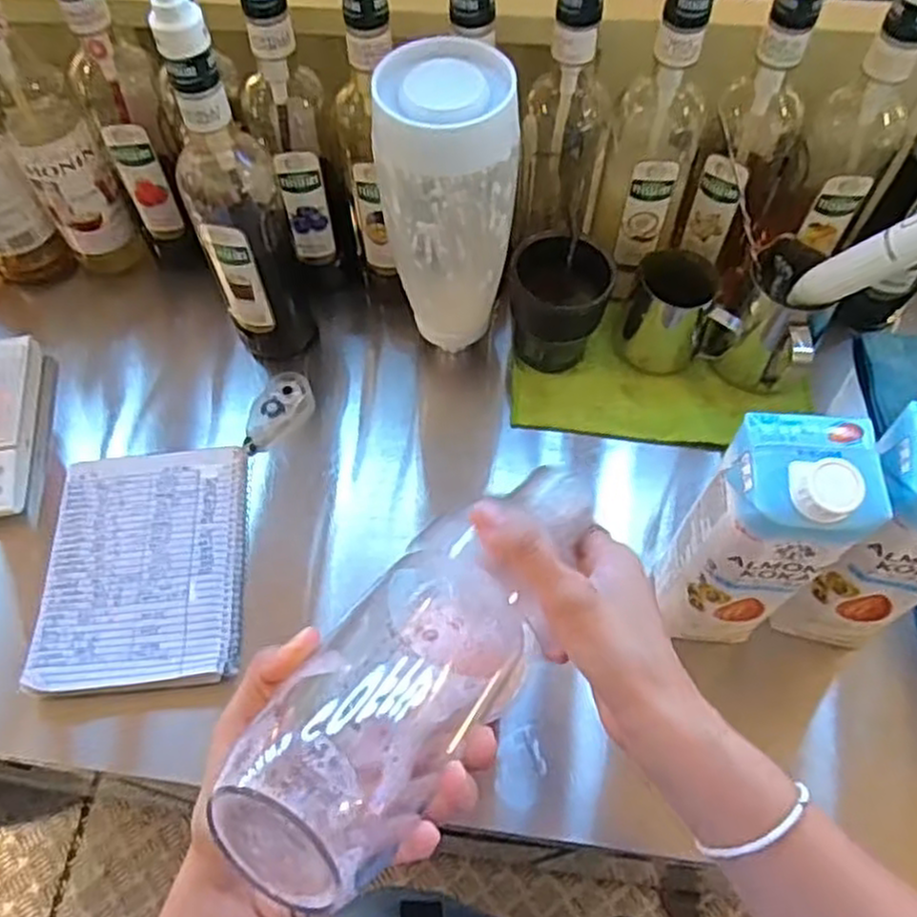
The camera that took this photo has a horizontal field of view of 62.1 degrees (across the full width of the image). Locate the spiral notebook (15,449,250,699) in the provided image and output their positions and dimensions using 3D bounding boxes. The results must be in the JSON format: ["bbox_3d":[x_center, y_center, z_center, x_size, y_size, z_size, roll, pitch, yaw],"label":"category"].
[{"bbox_3d":[-0.253,0.083,0.616,0.156,0.024,0.201,-6,61,-2],"label":"spiral notebook"}]

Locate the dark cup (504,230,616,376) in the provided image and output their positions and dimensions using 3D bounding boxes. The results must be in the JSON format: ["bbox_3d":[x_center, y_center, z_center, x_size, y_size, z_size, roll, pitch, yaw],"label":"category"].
[{"bbox_3d":[0.089,-0.140,0.676,0.083,0.114,0.080,0,60,1],"label":"dark cup"}]

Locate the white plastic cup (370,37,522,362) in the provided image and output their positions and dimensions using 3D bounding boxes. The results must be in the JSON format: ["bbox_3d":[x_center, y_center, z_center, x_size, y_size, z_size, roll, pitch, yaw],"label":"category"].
[{"bbox_3d":[-0.009,-0.184,0.597,0.097,0.244,0.085,-11,61,-5],"label":"white plastic cup"}]

